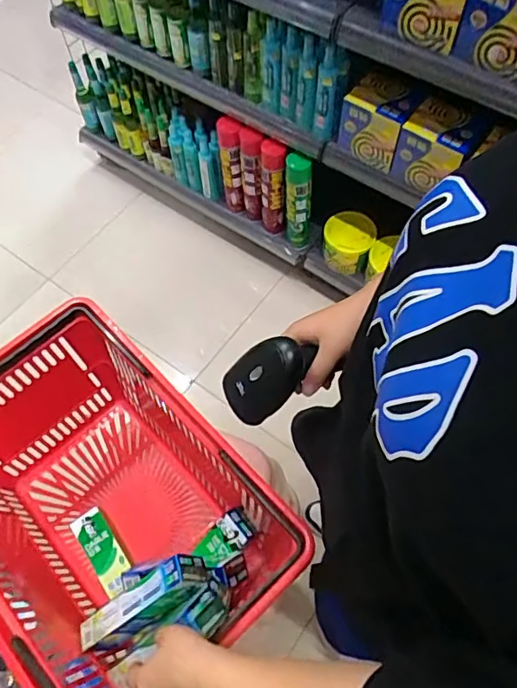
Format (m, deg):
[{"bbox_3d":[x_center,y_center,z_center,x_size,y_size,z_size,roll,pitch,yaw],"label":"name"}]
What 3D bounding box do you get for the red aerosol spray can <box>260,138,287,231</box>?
[{"bbox_3d":[0.038,-0.394,1.367,0.055,0.308,0.052,-1,62,1],"label":"red aerosol spray can"}]

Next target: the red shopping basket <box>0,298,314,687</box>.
[{"bbox_3d":[-0.205,0.235,0.728,0.325,0.259,0.461,-41,69,-18],"label":"red shopping basket"}]

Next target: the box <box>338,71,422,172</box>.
[{"bbox_3d":[0.253,-0.465,1.088,0.129,0.127,0.105,34,68,17],"label":"box"}]

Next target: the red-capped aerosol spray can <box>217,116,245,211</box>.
[{"bbox_3d":[-0.070,-0.466,1.403,0.053,0.296,0.061,-14,63,-6],"label":"red-capped aerosol spray can"}]

